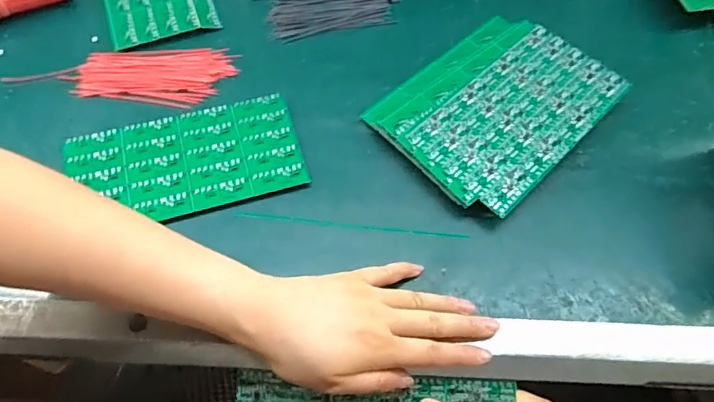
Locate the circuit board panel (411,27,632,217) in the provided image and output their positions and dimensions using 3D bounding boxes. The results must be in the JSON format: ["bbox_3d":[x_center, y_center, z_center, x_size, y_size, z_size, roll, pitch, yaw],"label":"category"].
[{"bbox_3d":[0.140,-0.075,0.449,0.194,0.004,0.101,-41,70,-20],"label":"circuit board panel"}]

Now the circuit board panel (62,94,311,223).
[{"bbox_3d":[-0.144,-0.034,0.438,0.184,0.004,0.101,-16,64,-10],"label":"circuit board panel"}]

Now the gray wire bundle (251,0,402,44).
[{"bbox_3d":[-0.025,-0.195,0.528,0.138,0.010,0.057,-6,62,-5],"label":"gray wire bundle"}]

